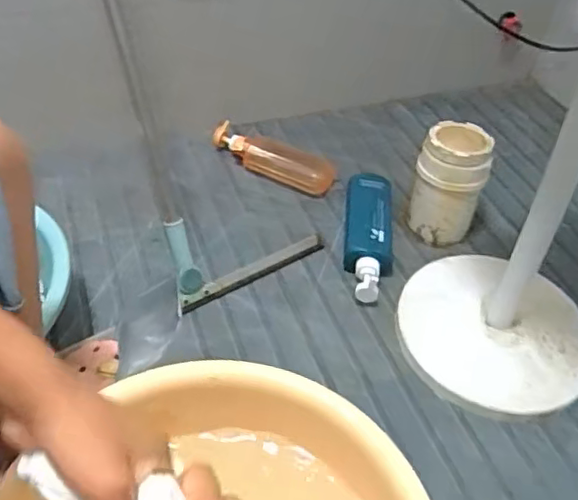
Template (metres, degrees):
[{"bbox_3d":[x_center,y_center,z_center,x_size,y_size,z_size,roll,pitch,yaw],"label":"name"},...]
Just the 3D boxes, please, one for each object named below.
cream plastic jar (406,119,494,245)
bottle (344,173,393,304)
[{"bbox_3d":[0.265,-0.115,0.994,0.105,0.158,0.113,15,46,11],"label":"cream plastic jar"},{"bbox_3d":[0.133,-0.028,0.981,0.077,0.053,0.255,5,45,1],"label":"bottle"}]

